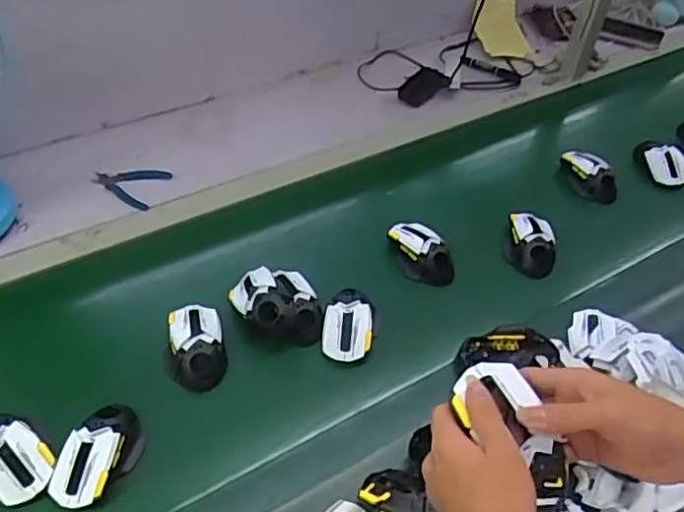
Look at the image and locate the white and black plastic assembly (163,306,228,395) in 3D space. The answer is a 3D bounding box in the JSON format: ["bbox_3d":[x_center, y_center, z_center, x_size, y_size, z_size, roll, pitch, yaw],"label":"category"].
[{"bbox_3d":[-0.183,0.114,0.762,0.073,0.046,0.116,-1,48,-6],"label":"white and black plastic assembly"}]

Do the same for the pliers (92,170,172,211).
[{"bbox_3d":[-0.343,-0.118,0.967,0.119,0.023,0.081,17,49,11],"label":"pliers"}]

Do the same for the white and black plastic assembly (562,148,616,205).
[{"bbox_3d":[0.422,-0.137,1.025,0.068,0.050,0.103,-9,49,-12],"label":"white and black plastic assembly"}]

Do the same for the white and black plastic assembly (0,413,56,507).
[{"bbox_3d":[-0.356,0.212,0.640,0.108,0.032,0.064,33,53,23],"label":"white and black plastic assembly"}]

